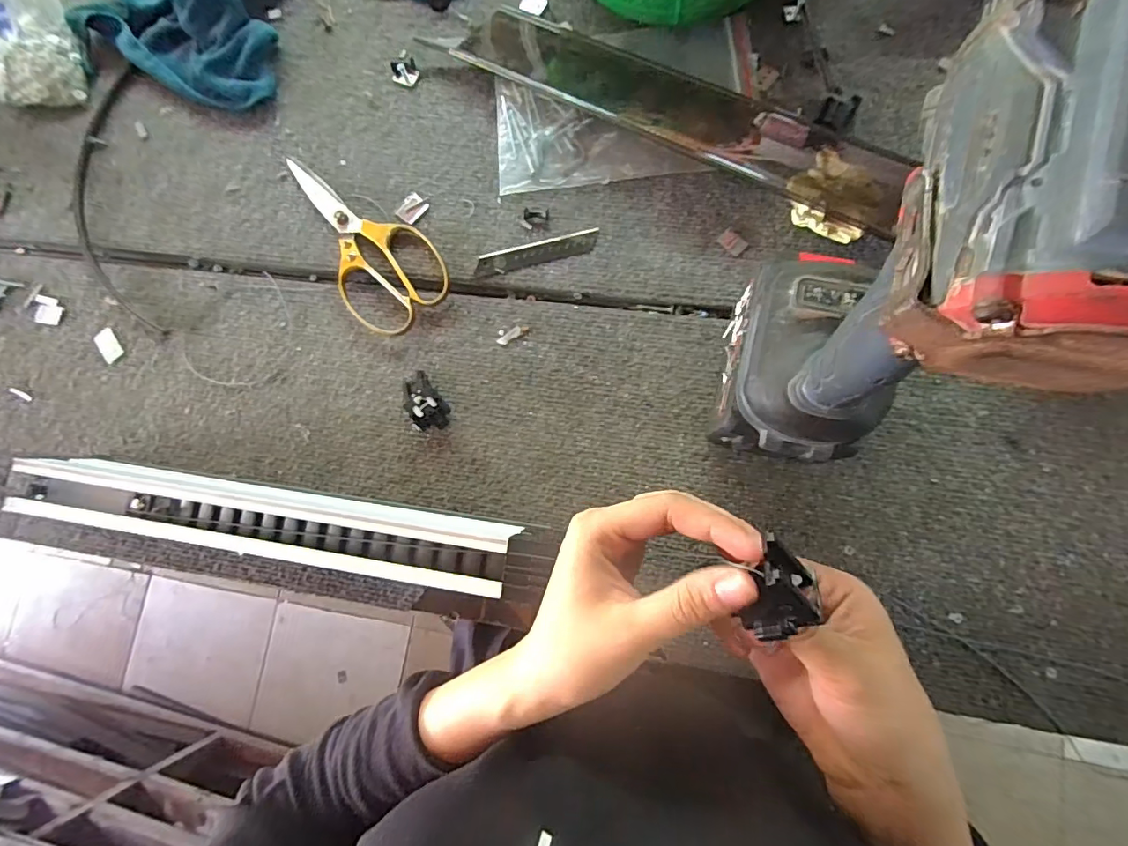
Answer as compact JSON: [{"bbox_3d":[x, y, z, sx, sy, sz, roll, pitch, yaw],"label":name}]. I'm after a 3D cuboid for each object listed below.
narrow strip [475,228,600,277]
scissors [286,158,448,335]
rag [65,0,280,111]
[{"bbox_3d":[-0.022,-0.139,0.408,0.102,0.004,0.020,-14,81,4],"label":"narrow strip"},{"bbox_3d":[-0.175,-0.160,0.424,0.086,0.011,0.185,-38,80,0],"label":"scissors"},{"bbox_3d":[-0.351,-0.410,0.456,0.216,0.059,0.199,20,85,8],"label":"rag"}]

